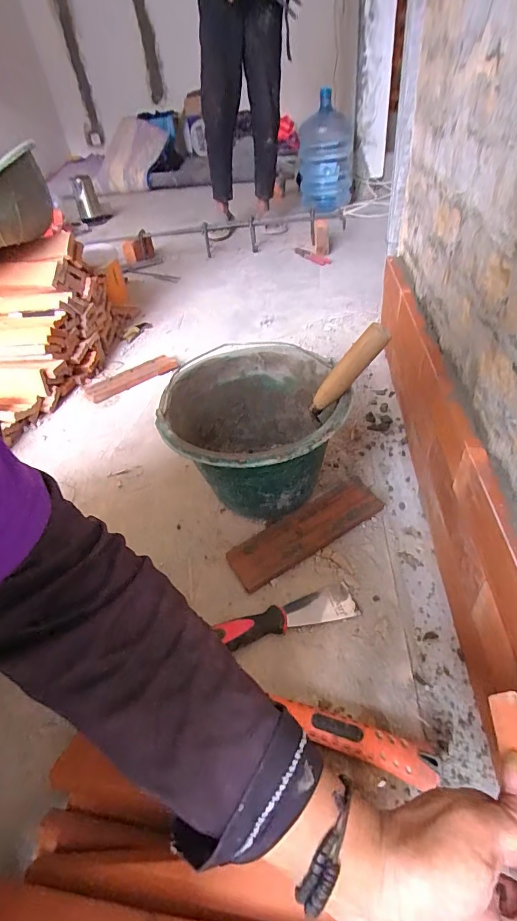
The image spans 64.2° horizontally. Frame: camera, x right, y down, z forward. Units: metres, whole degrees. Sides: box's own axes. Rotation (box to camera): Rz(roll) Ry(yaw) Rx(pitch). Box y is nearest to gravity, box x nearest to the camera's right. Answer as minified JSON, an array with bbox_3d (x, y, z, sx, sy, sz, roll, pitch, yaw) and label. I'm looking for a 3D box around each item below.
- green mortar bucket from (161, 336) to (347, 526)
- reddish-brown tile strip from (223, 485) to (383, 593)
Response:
[{"bbox_3d":[-0.007,-0.029,0.633,0.239,0.187,0.277,-13,41,-5],"label":"green mortar bucket"},{"bbox_3d":[0.068,0.100,0.592,0.231,0.014,0.069,-28,55,-15],"label":"reddish-brown tile strip"}]

